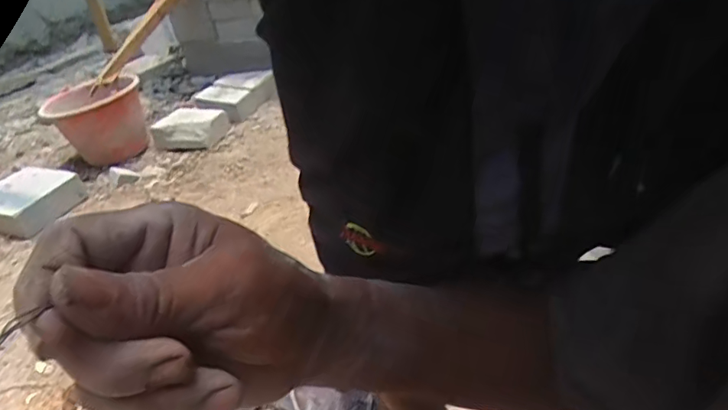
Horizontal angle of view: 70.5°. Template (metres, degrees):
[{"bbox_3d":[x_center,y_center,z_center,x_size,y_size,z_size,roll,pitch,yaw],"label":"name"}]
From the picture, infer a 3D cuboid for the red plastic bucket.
[{"bbox_3d":[-0.772,-0.225,1.511,0.258,0.222,0.283,-21,35,-16],"label":"red plastic bucket"}]

